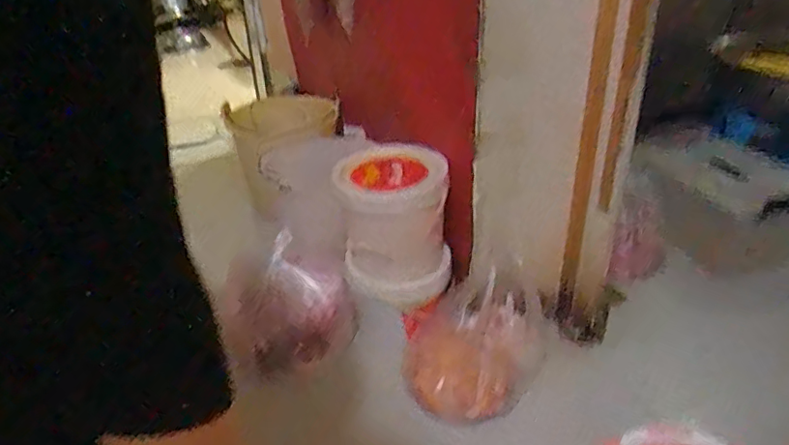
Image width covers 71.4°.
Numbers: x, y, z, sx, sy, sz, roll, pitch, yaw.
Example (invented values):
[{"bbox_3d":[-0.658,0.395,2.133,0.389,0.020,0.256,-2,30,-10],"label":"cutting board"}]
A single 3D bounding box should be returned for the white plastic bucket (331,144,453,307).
[{"bbox_3d":[-0.001,-0.002,1.238,0.240,0.279,0.263,-3,30,0],"label":"white plastic bucket"}]

